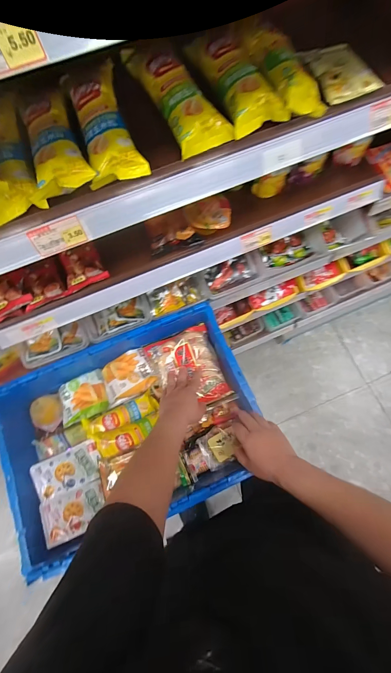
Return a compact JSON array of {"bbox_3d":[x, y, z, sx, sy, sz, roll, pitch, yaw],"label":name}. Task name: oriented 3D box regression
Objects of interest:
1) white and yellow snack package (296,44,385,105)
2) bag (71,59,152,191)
[{"bbox_3d":[0.214,-0.402,0.436,0.085,0.012,0.111,-23,74,-5],"label":"white and yellow snack package"},{"bbox_3d":[-0.122,-0.283,0.392,0.073,0.037,0.155,-18,74,-3],"label":"bag"}]

